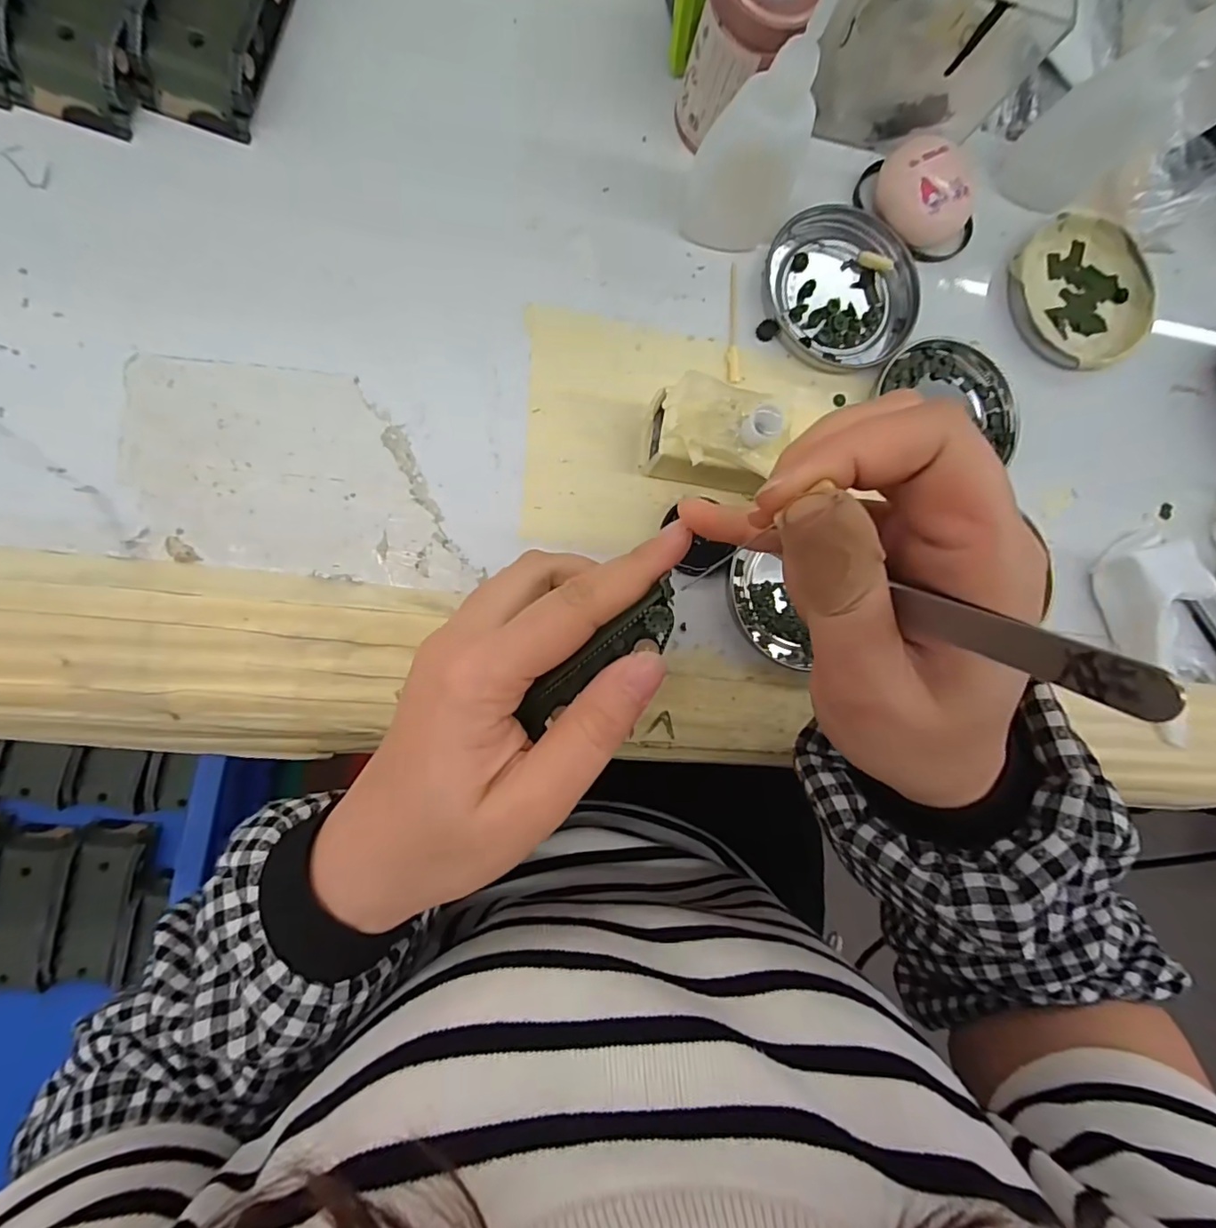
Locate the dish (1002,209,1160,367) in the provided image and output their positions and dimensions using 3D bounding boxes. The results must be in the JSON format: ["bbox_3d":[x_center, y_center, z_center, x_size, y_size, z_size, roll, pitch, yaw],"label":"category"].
[{"bbox_3d":[0.253,-0.172,0.298,0.078,0.011,0.078,0,89,-9],"label":"dish"}]

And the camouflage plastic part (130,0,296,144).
[{"bbox_3d":[-0.160,-0.253,0.230,0.043,0.021,0.096,13,87,-8],"label":"camouflage plastic part"}]

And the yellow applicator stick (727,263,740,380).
[{"bbox_3d":[0.061,-0.141,0.268,0.006,0.004,0.059,0,89,-9],"label":"yellow applicator stick"}]

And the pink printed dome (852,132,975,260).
[{"bbox_3d":[0.158,-0.206,0.275,0.043,0.022,0.058,-41,95,-8],"label":"pink printed dome"}]

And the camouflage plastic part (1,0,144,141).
[{"bbox_3d":[-0.205,-0.247,0.223,0.044,0.018,0.094,14,87,-8],"label":"camouflage plastic part"}]

